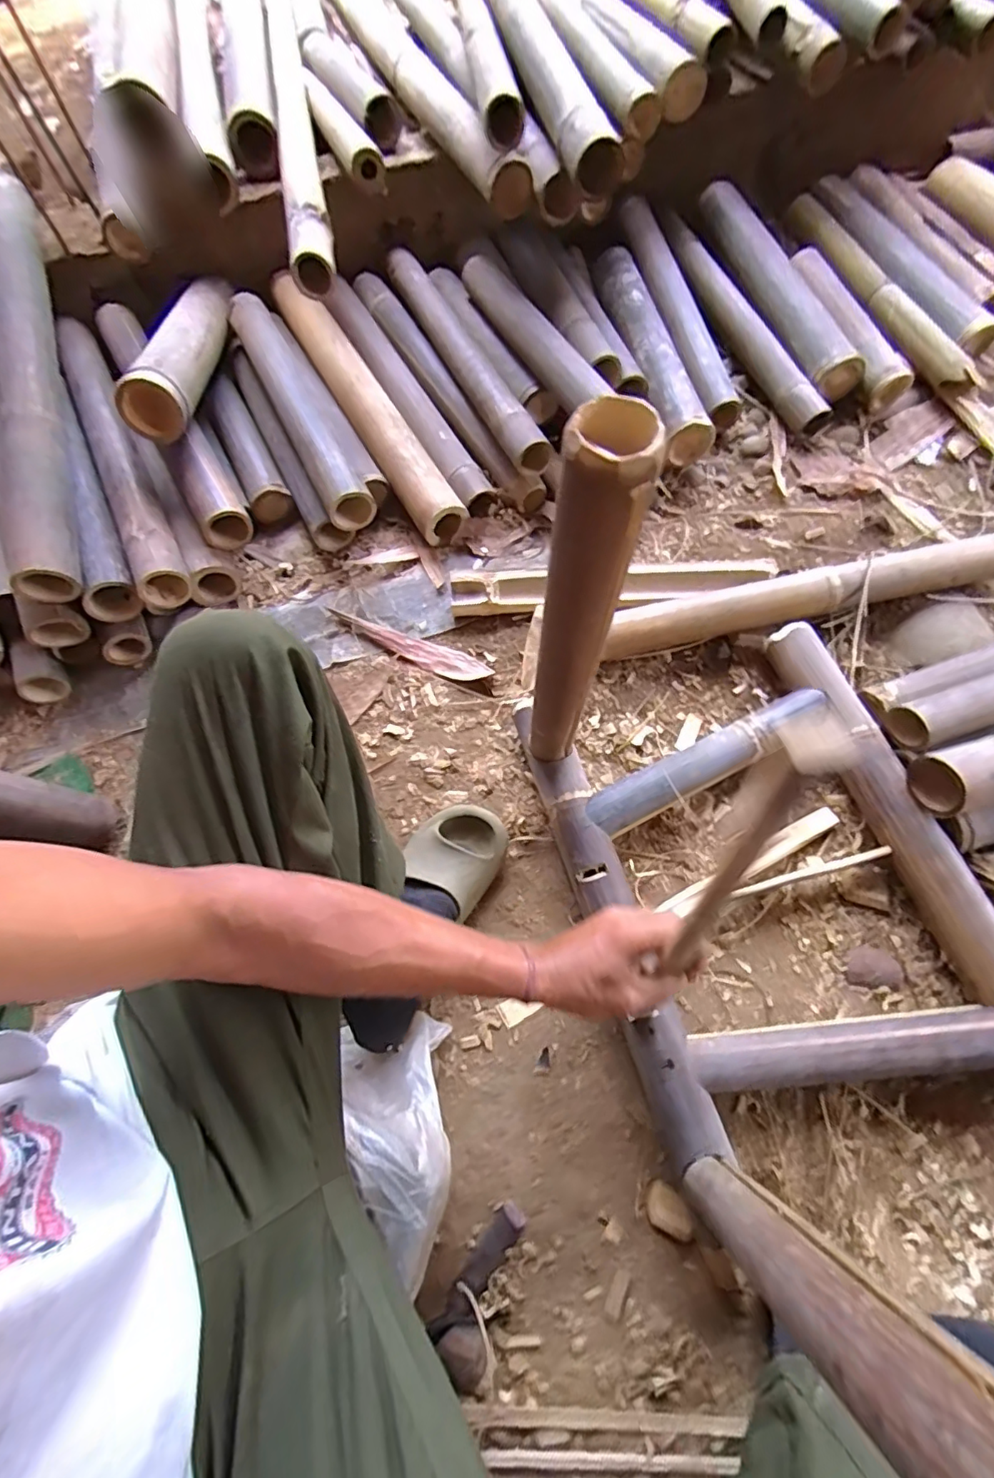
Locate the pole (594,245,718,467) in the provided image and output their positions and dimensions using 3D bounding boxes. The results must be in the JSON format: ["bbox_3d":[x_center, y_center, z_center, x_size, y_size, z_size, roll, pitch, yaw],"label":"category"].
[{"bbox_3d":[0.254,-0.672,0.980,0.081,0.066,0.484,-11,66,-1],"label":"pole"}]

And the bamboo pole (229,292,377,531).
[{"bbox_3d":[-0.308,-0.516,0.887,0.071,0.068,0.469,-26,68,-8],"label":"bamboo pole"}]

